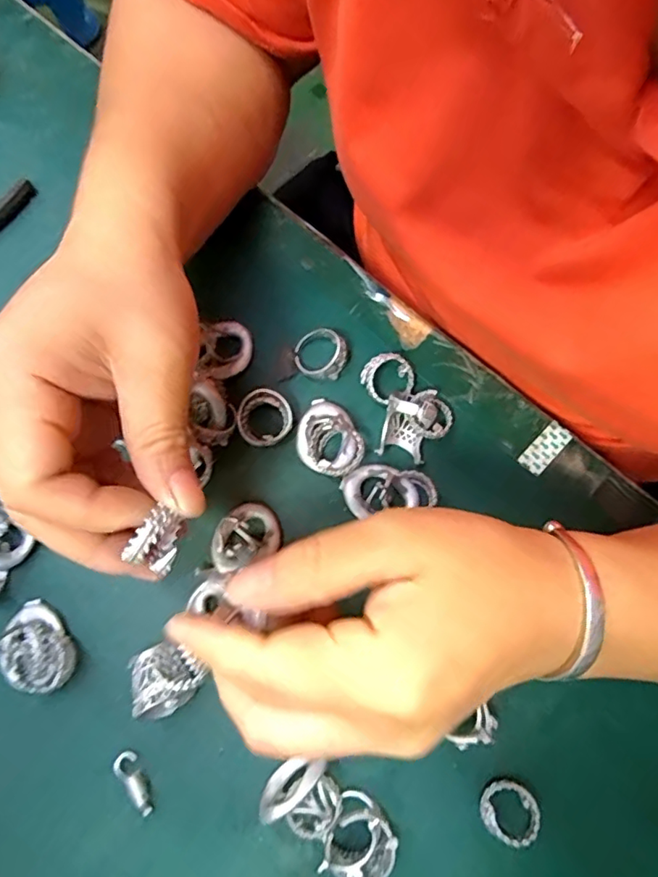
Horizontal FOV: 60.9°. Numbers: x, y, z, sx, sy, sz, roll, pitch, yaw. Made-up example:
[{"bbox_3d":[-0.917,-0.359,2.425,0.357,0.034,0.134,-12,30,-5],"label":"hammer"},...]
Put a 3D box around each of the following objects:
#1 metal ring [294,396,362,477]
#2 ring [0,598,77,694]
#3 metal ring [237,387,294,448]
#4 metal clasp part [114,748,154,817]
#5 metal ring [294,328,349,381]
[{"bbox_3d":[0.000,0.000,0.269,0.036,0.016,0.031,42,79,9],"label":"metal ring"},{"bbox_3d":[-0.128,0.093,0.243,0.039,0.020,0.030,34,78,7],"label":"ring"},{"bbox_3d":[-0.032,-0.010,0.272,0.026,0.012,0.025,0,76,0],"label":"metal ring"},{"bbox_3d":[-0.082,0.146,0.237,0.009,0.004,0.026,-28,78,-7],"label":"metal clasp part"},{"bbox_3d":[-0.004,-0.044,0.280,0.026,0.015,0.027,0,76,0],"label":"metal ring"}]

